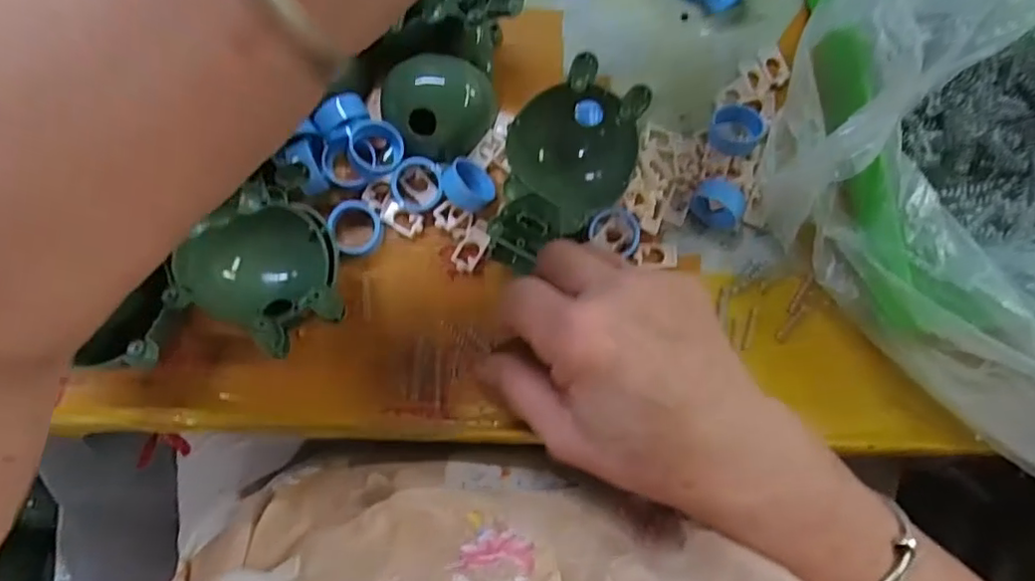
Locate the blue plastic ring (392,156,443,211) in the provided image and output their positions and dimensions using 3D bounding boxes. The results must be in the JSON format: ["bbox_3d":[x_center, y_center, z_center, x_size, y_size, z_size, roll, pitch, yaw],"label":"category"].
[{"bbox_3d":[-0.050,-0.053,0.302,0.025,0.010,0.026,0,81,-2],"label":"blue plastic ring"}]

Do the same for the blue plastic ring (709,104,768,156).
[{"bbox_3d":[0.113,-0.083,0.311,0.026,0.011,0.029,36,81,4],"label":"blue plastic ring"}]

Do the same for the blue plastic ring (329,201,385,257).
[{"bbox_3d":[-0.080,-0.031,0.300,0.025,0.012,0.027,0,81,-2],"label":"blue plastic ring"}]

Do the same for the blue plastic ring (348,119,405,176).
[{"bbox_3d":[-0.070,-0.073,0.300,0.026,0.016,0.025,0,81,-2],"label":"blue plastic ring"}]

